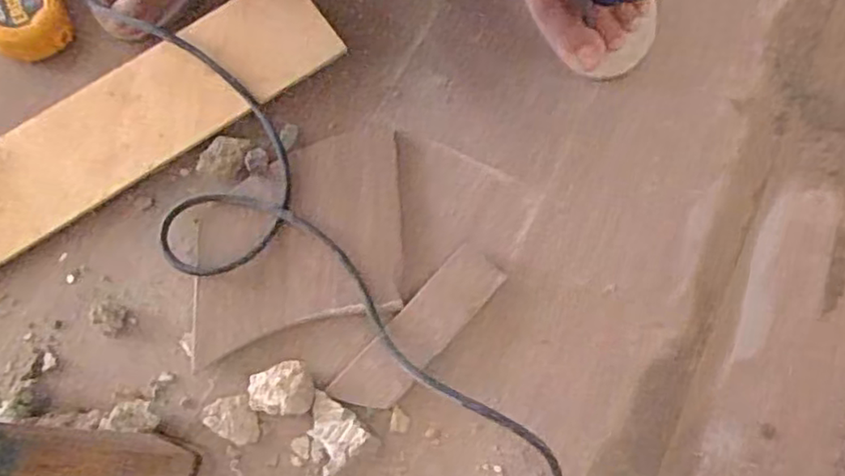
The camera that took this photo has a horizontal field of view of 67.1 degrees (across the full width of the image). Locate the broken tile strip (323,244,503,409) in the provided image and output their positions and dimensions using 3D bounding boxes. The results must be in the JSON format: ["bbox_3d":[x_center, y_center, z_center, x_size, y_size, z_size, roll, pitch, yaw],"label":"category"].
[{"bbox_3d":[-0.001,0.066,0.457,0.040,0.012,0.143,42,76,11],"label":"broken tile strip"}]

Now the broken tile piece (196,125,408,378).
[{"bbox_3d":[-0.093,0.000,0.479,0.173,0.016,0.138,-16,73,-6],"label":"broken tile piece"}]

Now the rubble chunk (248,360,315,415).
[{"bbox_3d":[-0.097,0.104,0.436,0.042,0.018,0.035,-10,73,-5],"label":"rubble chunk"}]

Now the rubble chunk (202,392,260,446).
[{"bbox_3d":[-0.129,0.124,0.432,0.034,0.017,0.033,0,72,-1],"label":"rubble chunk"}]

